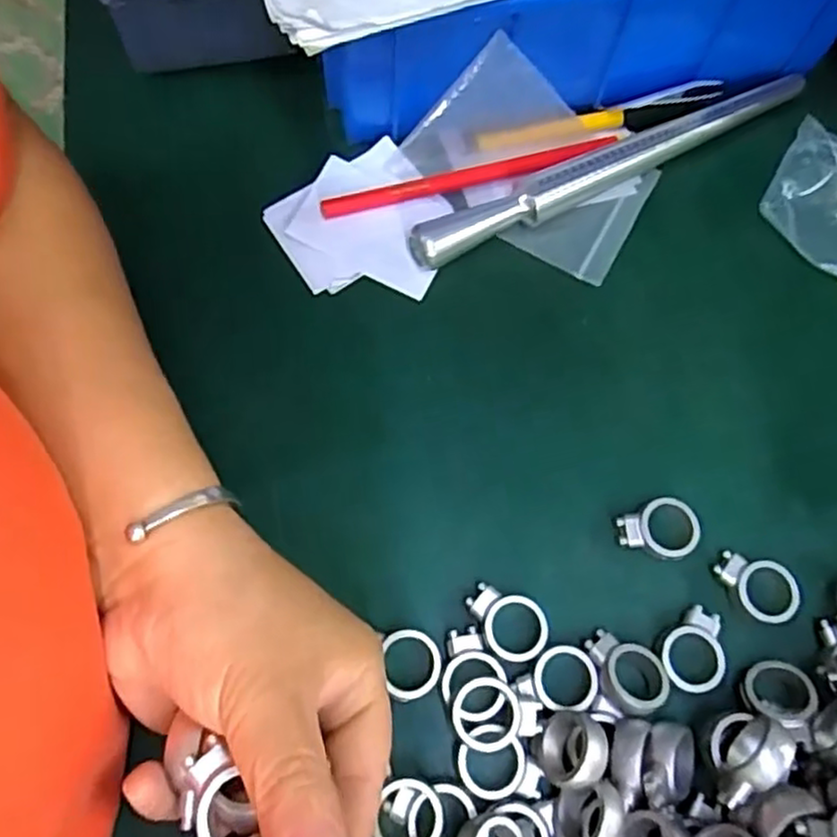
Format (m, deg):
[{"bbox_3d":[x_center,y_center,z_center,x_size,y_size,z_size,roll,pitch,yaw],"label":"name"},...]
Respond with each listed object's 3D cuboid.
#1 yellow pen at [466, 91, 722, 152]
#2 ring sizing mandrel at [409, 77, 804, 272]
[{"bbox_3d":[0.091,-0.156,0.365,0.132,0.013,0.013,-8,71,-5],"label":"yellow pen"},{"bbox_3d":[0.101,-0.127,0.354,0.232,0.019,0.016,-25,73,-11],"label":"ring sizing mandrel"}]

